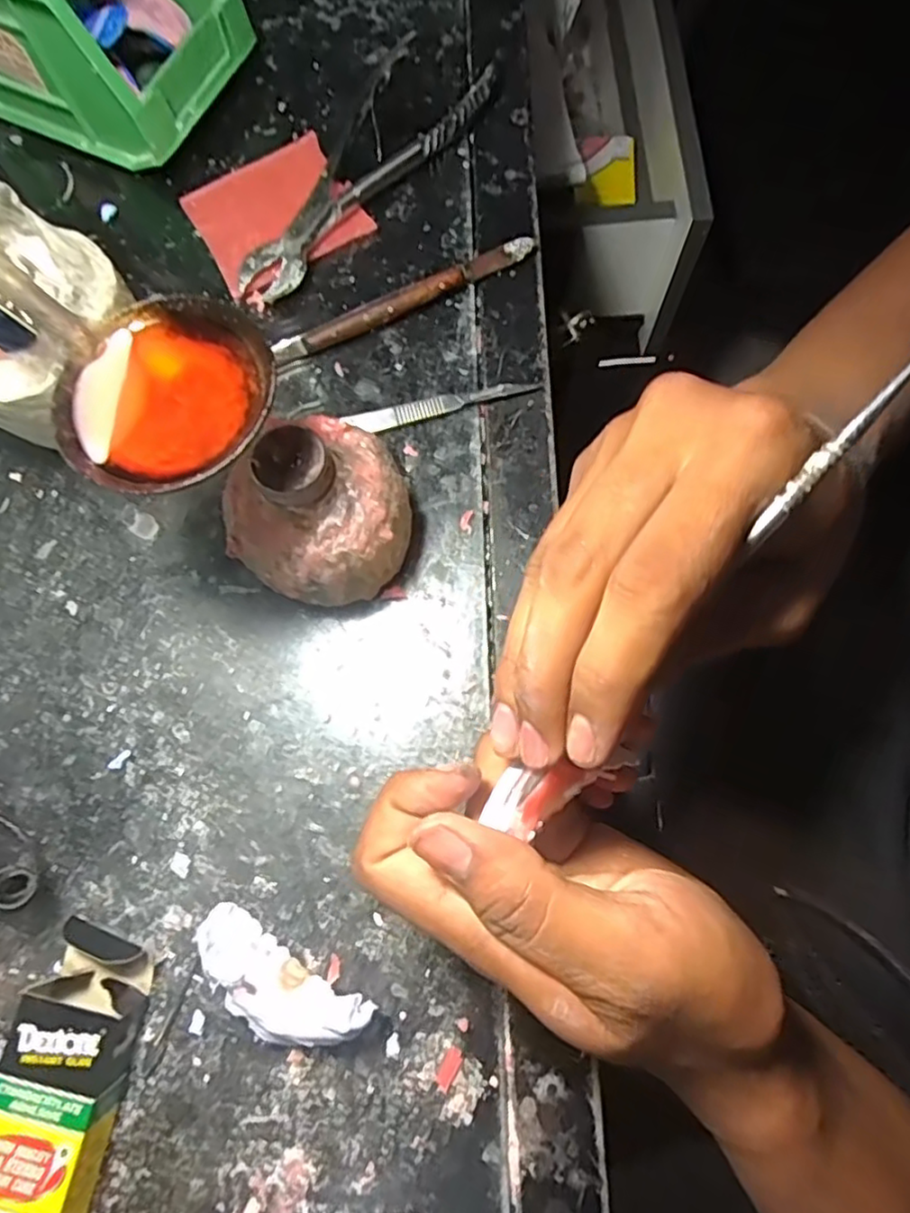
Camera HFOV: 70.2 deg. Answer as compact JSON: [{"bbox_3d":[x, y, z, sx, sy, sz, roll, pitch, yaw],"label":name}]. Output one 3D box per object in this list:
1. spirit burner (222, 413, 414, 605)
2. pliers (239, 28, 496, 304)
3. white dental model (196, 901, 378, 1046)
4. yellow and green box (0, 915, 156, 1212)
[{"bbox_3d":[-0.056,-0.039,0.269,0.066,0.077,0.070,-1,75,2],"label":"spirit burner"},{"bbox_3d":[-0.049,-0.242,0.357,0.063,0.012,0.194,29,78,9],"label":"pliers"},{"bbox_3d":[-0.066,0.143,0.245,0.070,0.025,0.024,27,77,9],"label":"white dental model"},{"bbox_3d":[-0.147,0.186,0.236,0.040,0.026,0.120,12,75,5],"label":"yellow and green box"}]

